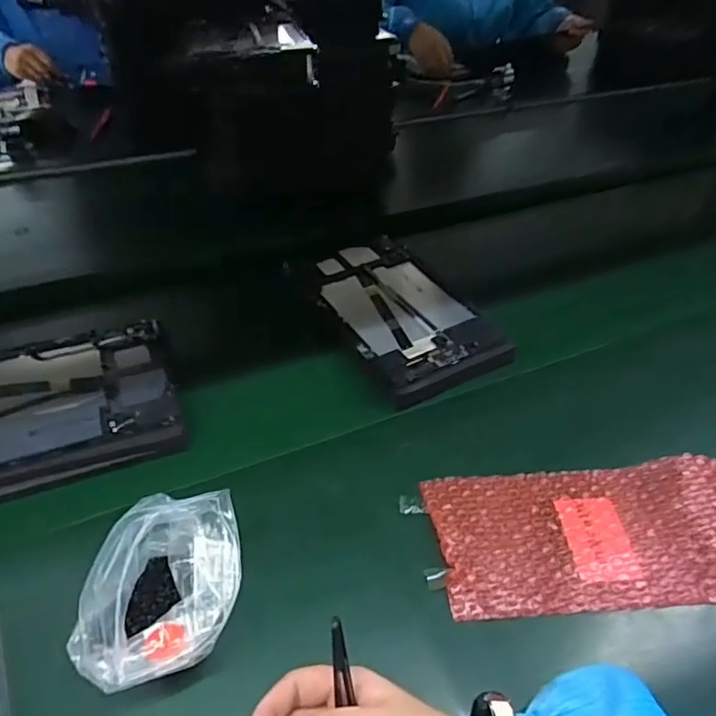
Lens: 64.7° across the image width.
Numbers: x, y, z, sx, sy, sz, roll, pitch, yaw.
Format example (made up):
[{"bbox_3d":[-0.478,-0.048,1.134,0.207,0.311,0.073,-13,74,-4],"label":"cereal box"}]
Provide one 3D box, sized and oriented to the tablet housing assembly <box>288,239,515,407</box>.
[{"bbox_3d":[0.039,-0.063,0.642,0.141,0.028,0.263,-17,46,-21],"label":"tablet housing assembly"}]

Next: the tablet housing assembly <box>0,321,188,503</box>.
[{"bbox_3d":[-0.288,0.047,0.507,0.238,0.024,0.158,-14,45,-19],"label":"tablet housing assembly"}]

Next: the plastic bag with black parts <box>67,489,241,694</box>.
[{"bbox_3d":[-0.124,0.147,0.368,0.079,0.072,0.118,10,42,7],"label":"plastic bag with black parts"}]

